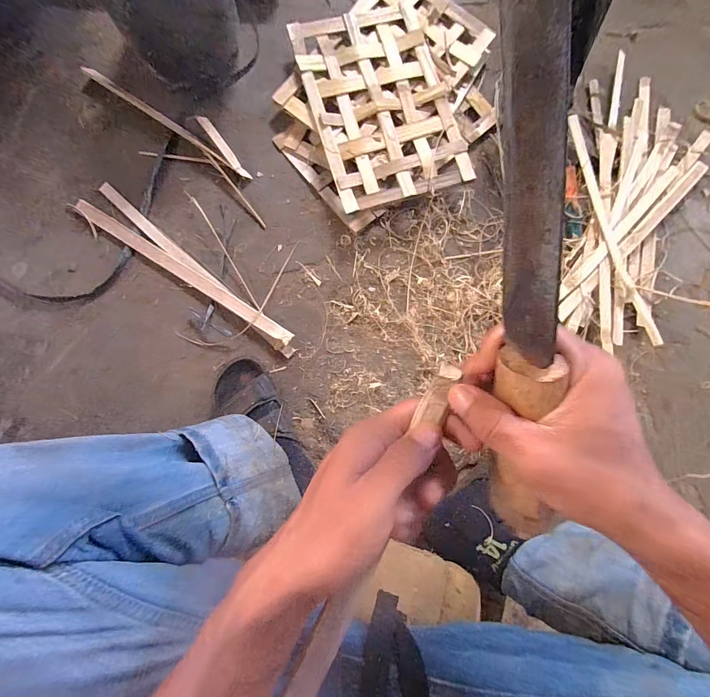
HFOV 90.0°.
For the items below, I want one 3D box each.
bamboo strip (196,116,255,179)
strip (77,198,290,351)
[{"bbox_3d":[-0.221,-0.340,0.605,0.016,0.004,0.124,-40,97,-21],"label":"bamboo strip"},{"bbox_3d":[-0.278,-0.122,0.587,0.401,0.011,0.031,34,83,0],"label":"strip"}]

